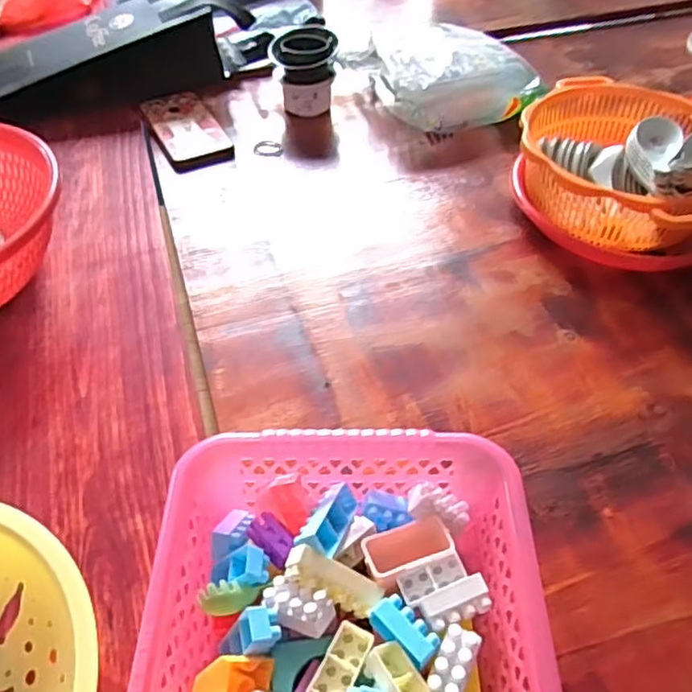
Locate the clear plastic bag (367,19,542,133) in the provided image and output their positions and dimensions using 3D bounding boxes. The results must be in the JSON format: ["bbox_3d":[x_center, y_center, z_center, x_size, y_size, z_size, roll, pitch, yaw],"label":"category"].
[{"bbox_3d":[0.135,-0.355,0.838,0.189,0.070,0.180,-11,49,-8],"label":"clear plastic bag"}]

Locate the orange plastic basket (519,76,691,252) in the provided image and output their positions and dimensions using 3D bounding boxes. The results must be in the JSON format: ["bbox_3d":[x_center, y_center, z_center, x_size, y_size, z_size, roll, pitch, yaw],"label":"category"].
[{"bbox_3d":[0.288,-0.185,0.674,0.209,0.079,0.201,31,57,26],"label":"orange plastic basket"}]

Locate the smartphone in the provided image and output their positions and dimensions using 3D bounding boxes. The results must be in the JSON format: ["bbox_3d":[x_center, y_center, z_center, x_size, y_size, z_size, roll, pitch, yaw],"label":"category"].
[{"bbox_3d":[-0.198,-0.268,0.804,0.079,0.019,0.157,-22,52,-17],"label":"smartphone"}]

